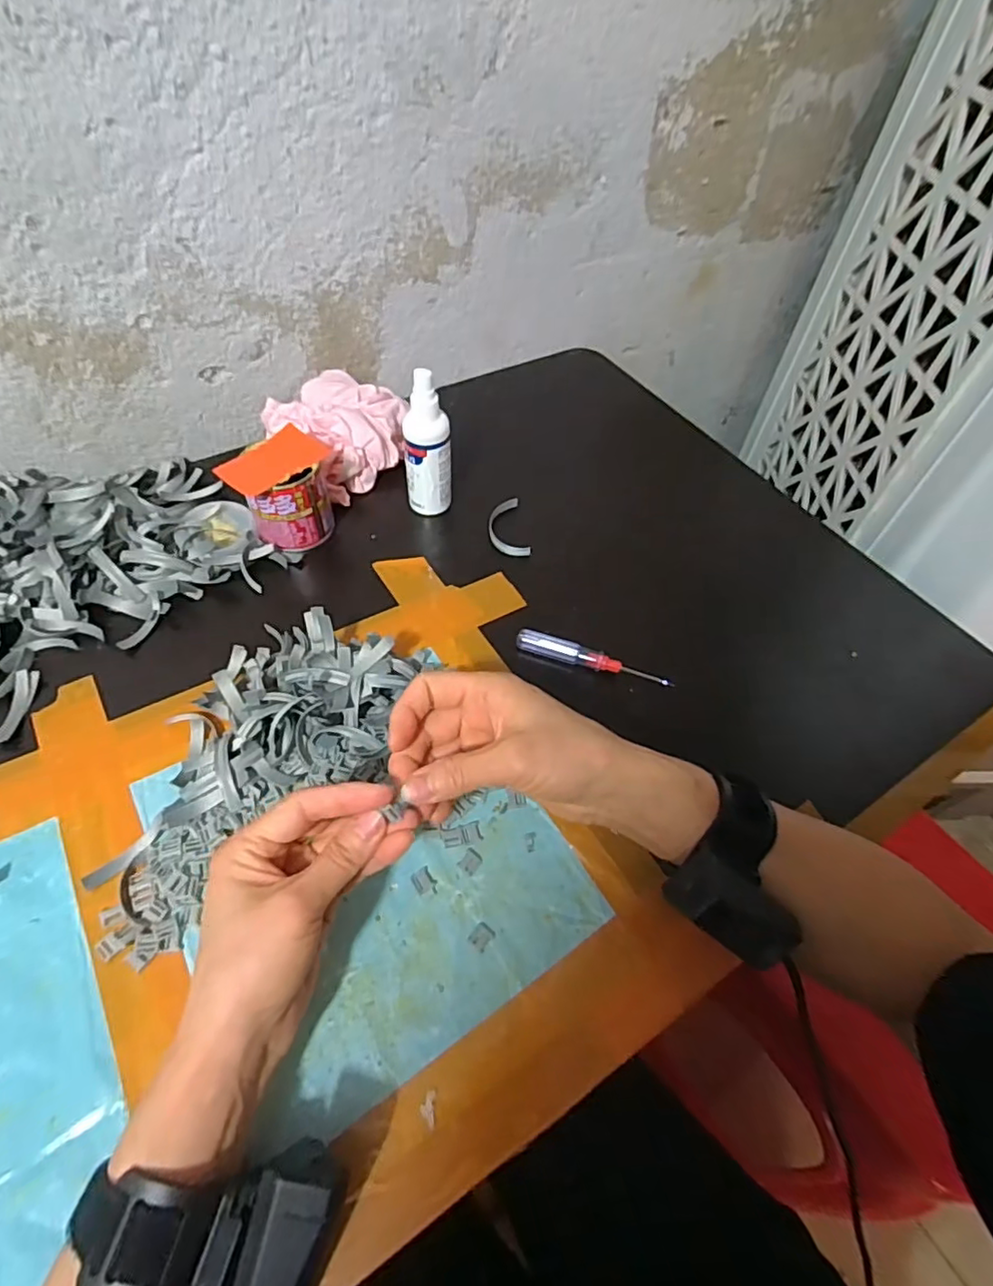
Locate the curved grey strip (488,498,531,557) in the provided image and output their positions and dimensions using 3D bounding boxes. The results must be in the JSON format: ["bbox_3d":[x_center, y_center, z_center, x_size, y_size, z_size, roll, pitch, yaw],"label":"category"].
[{"bbox_3d":[0.009,-0.104,0.542,0.032,0.014,0.070,-6,55,-8],"label":"curved grey strip"}]

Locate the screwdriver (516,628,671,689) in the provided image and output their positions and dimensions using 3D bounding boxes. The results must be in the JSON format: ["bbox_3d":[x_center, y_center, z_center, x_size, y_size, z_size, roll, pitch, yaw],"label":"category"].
[{"bbox_3d":[0.073,0.014,0.458,0.118,0.018,0.014,19,55,10],"label":"screwdriver"}]

